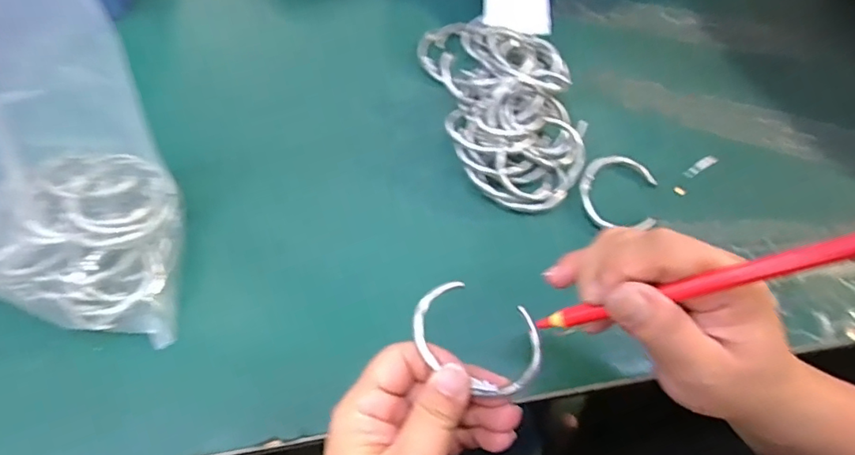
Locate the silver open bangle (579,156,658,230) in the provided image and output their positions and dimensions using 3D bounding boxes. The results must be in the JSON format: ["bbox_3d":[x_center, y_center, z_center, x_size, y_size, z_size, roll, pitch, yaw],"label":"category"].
[{"bbox_3d":[0.144,-0.026,0.396,0.055,0.006,0.066,10,62,7],"label":"silver open bangle"}]

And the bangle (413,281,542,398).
[{"bbox_3d":[0.026,0.056,0.267,0.068,0.006,0.050,25,56,0],"label":"bangle"}]

